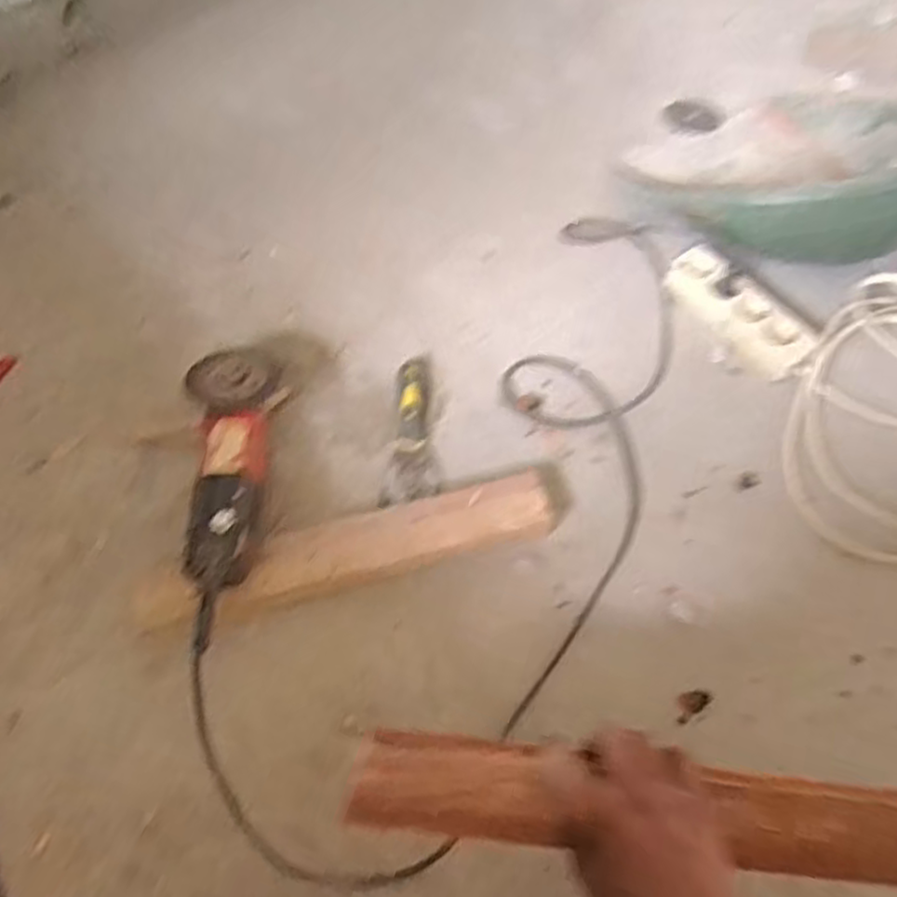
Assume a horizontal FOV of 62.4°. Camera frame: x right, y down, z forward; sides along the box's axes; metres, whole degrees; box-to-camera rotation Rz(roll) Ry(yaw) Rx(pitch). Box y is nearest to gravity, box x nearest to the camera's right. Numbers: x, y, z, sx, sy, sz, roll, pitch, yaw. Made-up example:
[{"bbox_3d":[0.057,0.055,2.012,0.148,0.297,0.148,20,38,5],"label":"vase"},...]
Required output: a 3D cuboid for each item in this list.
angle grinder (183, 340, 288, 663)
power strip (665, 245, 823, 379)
[{"bbox_3d":[-0.217,0.040,0.736,0.093,0.099,0.340,-4,60,-4],"label":"angle grinder"},{"bbox_3d":[0.358,-0.173,0.920,0.069,0.039,0.202,-33,66,-19],"label":"power strip"}]

